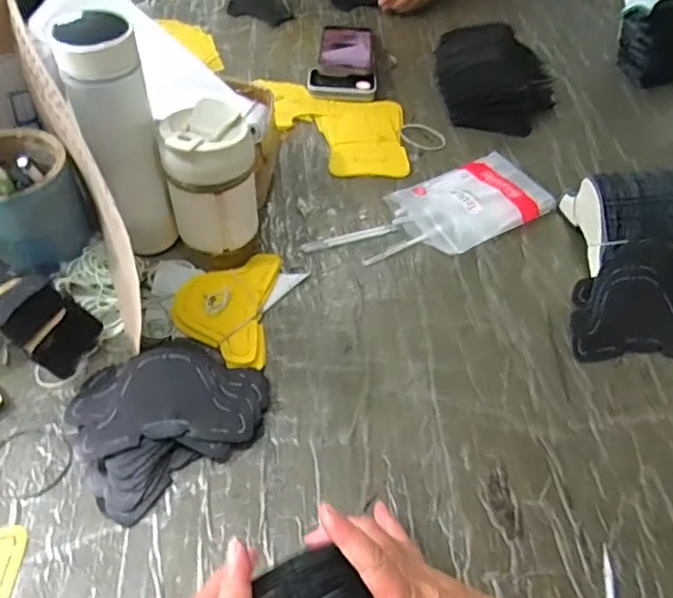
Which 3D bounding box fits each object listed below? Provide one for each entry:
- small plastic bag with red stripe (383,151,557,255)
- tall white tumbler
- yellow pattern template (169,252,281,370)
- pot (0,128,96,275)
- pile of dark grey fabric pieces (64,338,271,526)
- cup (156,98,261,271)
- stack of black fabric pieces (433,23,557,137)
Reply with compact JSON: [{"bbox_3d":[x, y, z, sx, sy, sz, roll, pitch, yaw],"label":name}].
[{"bbox_3d":[0.158,-0.118,0.664,0.174,0.027,0.115,-24,56,-21],"label":"small plastic bag with red stripe"},{"bbox_3d":[-0.194,-0.136,0.523,0.061,0.222,0.054,-13,52,-14],"label":"tall white tumbler"},{"bbox_3d":[-0.110,0.005,0.559,0.093,0.015,0.136,5,50,0],"label":"yellow pattern template"},{"bbox_3d":[-0.307,-0.101,0.551,0.102,0.117,0.118,-30,58,-25],"label":"pot"},{"bbox_3d":[-0.143,0.089,0.481,0.155,0.026,0.130,-30,58,-25],"label":"pile of dark grey fabric pieces"},{"bbox_3d":[-0.118,-0.102,0.555,0.082,0.154,0.076,2,50,-2],"label":"cup"},{"bbox_3d":[0.219,-0.305,0.786,0.172,0.075,0.144,11,51,5],"label":"stack of black fabric pieces"}]

